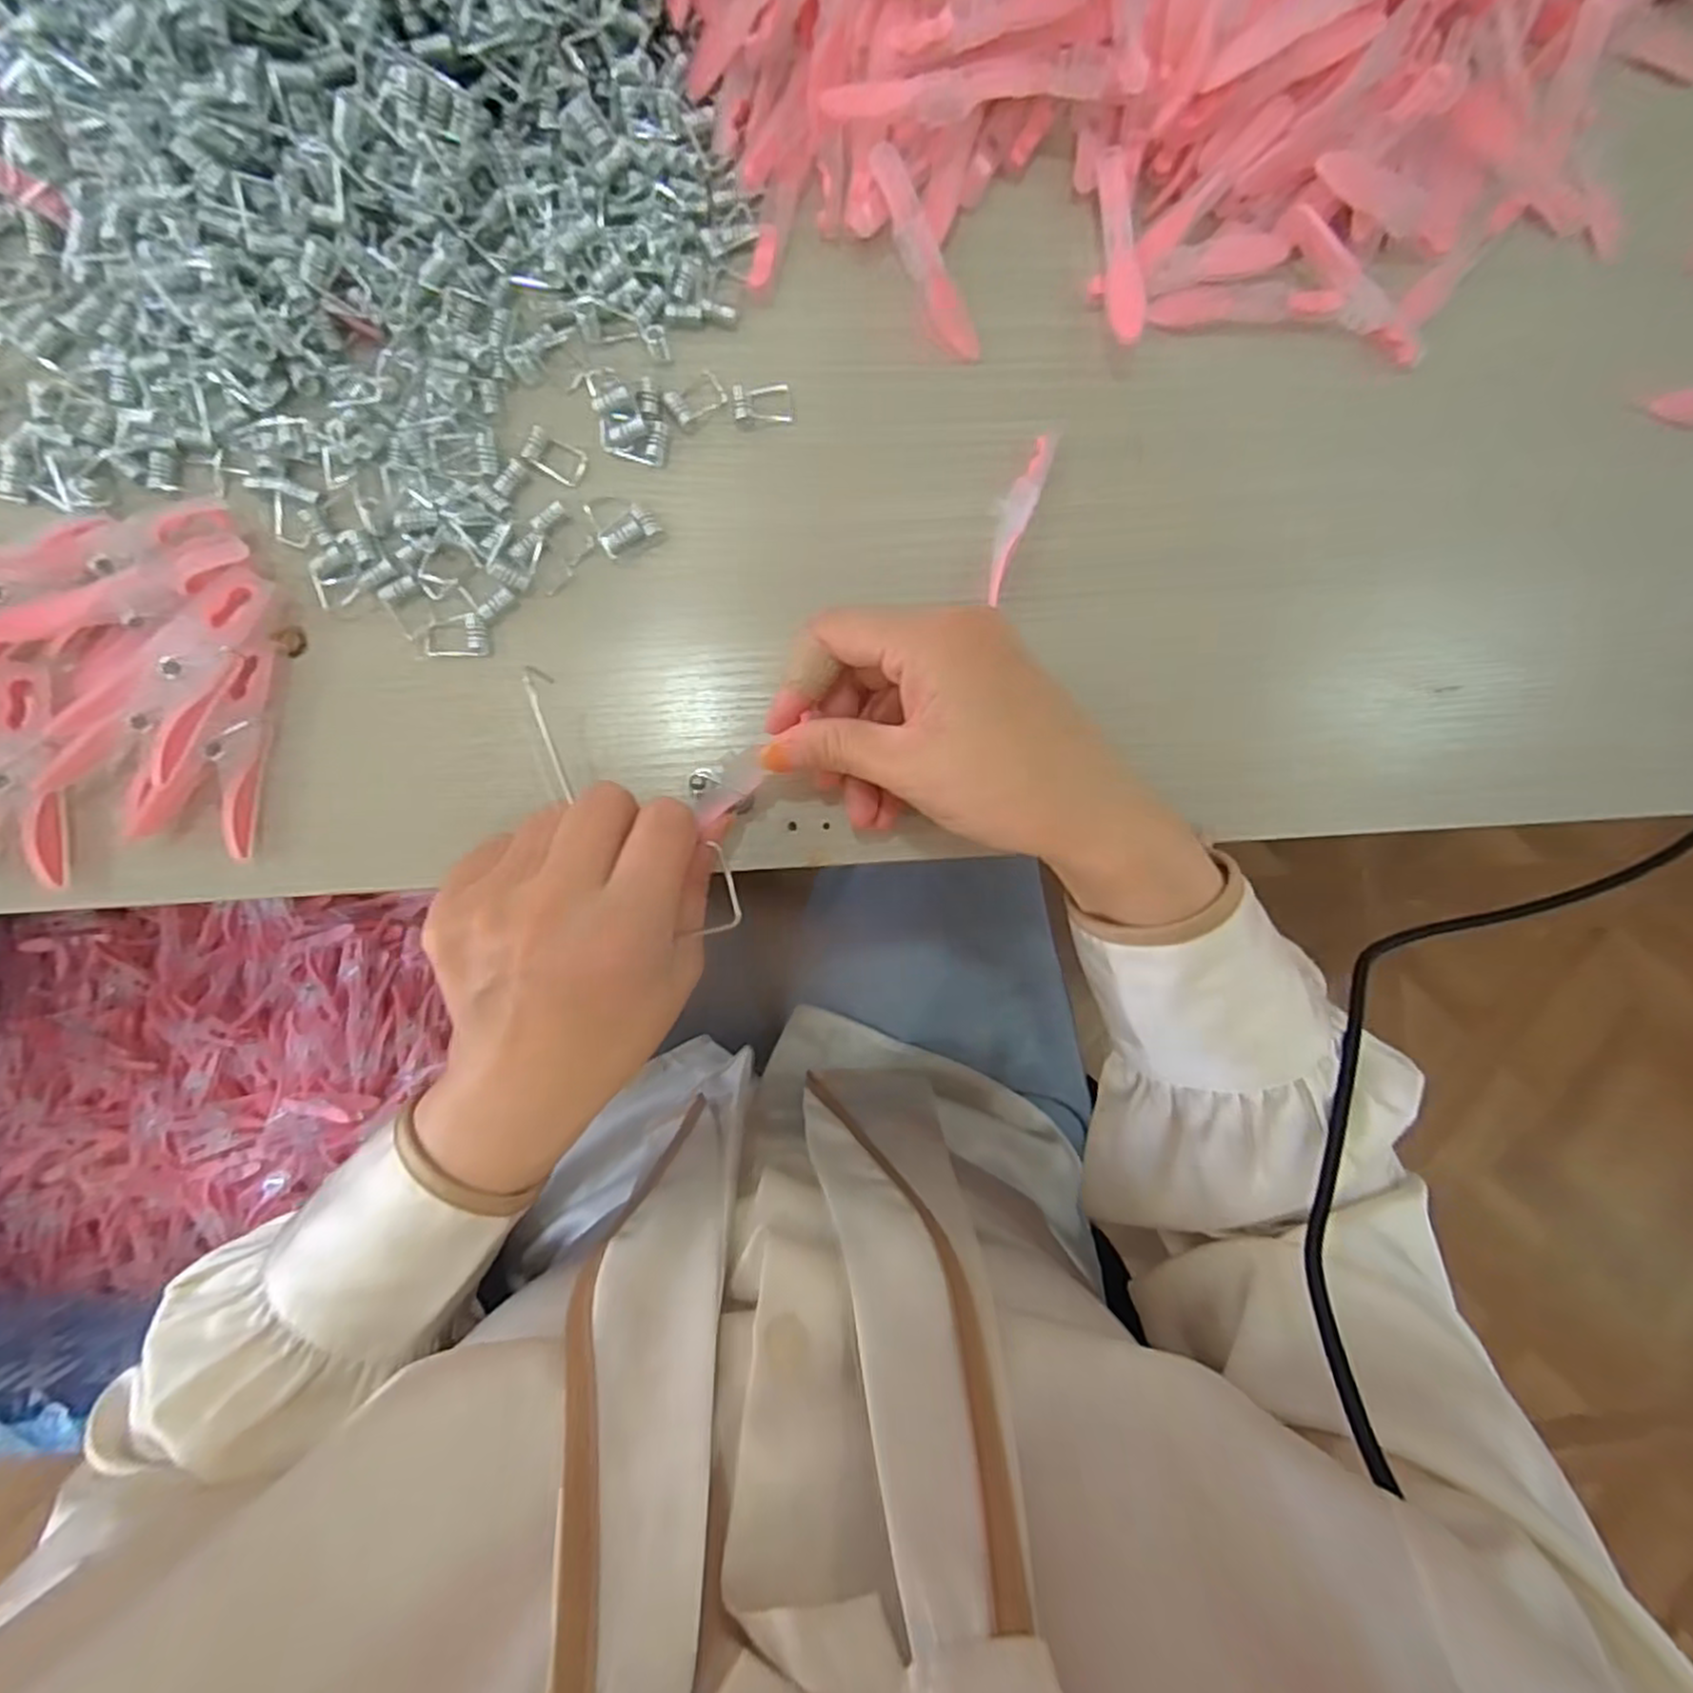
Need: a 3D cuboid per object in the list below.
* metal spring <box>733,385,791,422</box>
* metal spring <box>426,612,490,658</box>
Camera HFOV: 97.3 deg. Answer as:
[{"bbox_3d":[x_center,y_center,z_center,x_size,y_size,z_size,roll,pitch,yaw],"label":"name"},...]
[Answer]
[{"bbox_3d":[-0.034,-0.175,0.294,0.023,0.004,0.014,-1,88,-4],"label":"metal spring"},{"bbox_3d":[-0.147,-0.079,0.280,0.022,0.004,0.015,-5,88,-4],"label":"metal spring"}]

